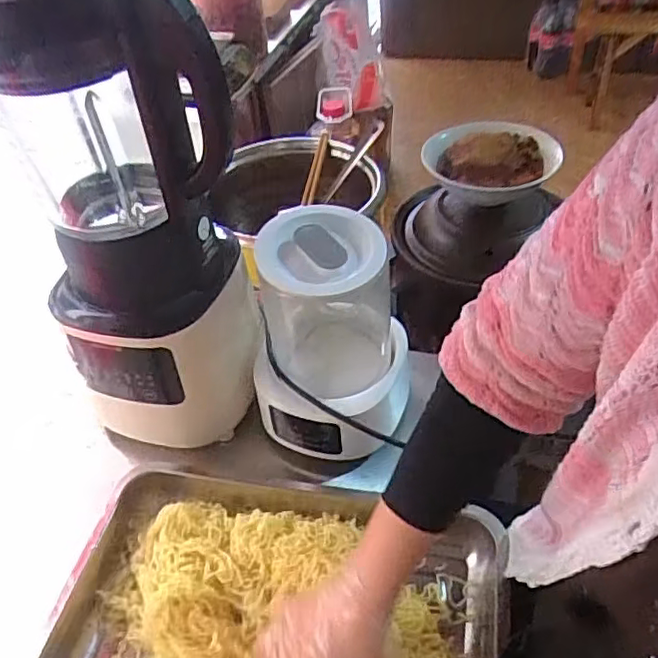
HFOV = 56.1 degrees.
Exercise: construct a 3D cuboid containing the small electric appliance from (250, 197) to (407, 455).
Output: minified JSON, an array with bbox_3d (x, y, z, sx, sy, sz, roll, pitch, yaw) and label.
[{"bbox_3d":[0.001,0.010,0.639,0.157,0.221,0.137,-1,44,5],"label":"small electric appliance"}]

